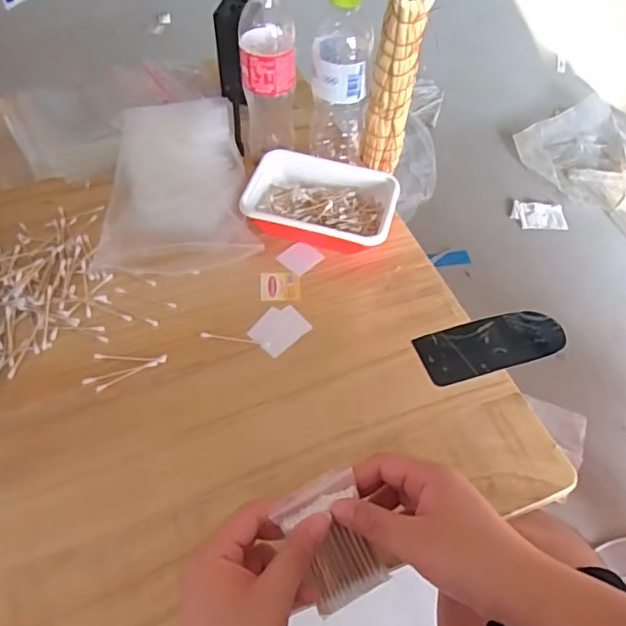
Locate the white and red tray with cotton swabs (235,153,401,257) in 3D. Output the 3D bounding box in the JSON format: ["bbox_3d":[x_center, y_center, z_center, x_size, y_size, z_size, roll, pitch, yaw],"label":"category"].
[{"bbox_3d":[0.010,-0.126,0.670,0.167,0.045,0.115,13,54,8],"label":"white and red tray with cotton swabs"}]

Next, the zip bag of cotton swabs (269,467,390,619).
[{"bbox_3d":[0.015,0.159,0.401,0.056,0.009,0.084,-23,86,-19],"label":"zip bag of cotton swabs"}]

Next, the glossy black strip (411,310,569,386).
[{"bbox_3d":[0.184,0.031,0.588,0.157,0.006,0.059,-13,55,-12],"label":"glossy black strip"}]

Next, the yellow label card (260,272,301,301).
[{"bbox_3d":[-0.035,-0.029,0.626,0.042,0.004,0.036,0,59,-7],"label":"yellow label card"}]

